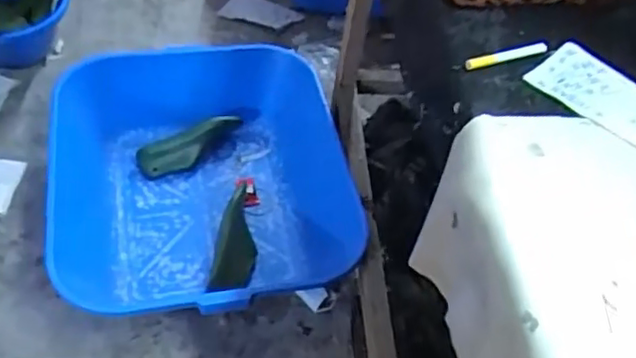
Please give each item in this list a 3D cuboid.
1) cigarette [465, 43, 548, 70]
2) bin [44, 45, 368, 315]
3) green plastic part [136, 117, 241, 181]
[{"bbox_3d":[0.163,-0.106,0.551,0.085,0.010,0.007,-14,54,-19],"label":"cigarette"},{"bbox_3d":[-0.236,-0.007,1.261,0.589,0.204,0.507,-6,51,-13],"label":"bin"},{"bbox_3d":[-0.262,-0.072,1.327,0.229,0.072,0.068,-22,56,-24],"label":"green plastic part"}]

